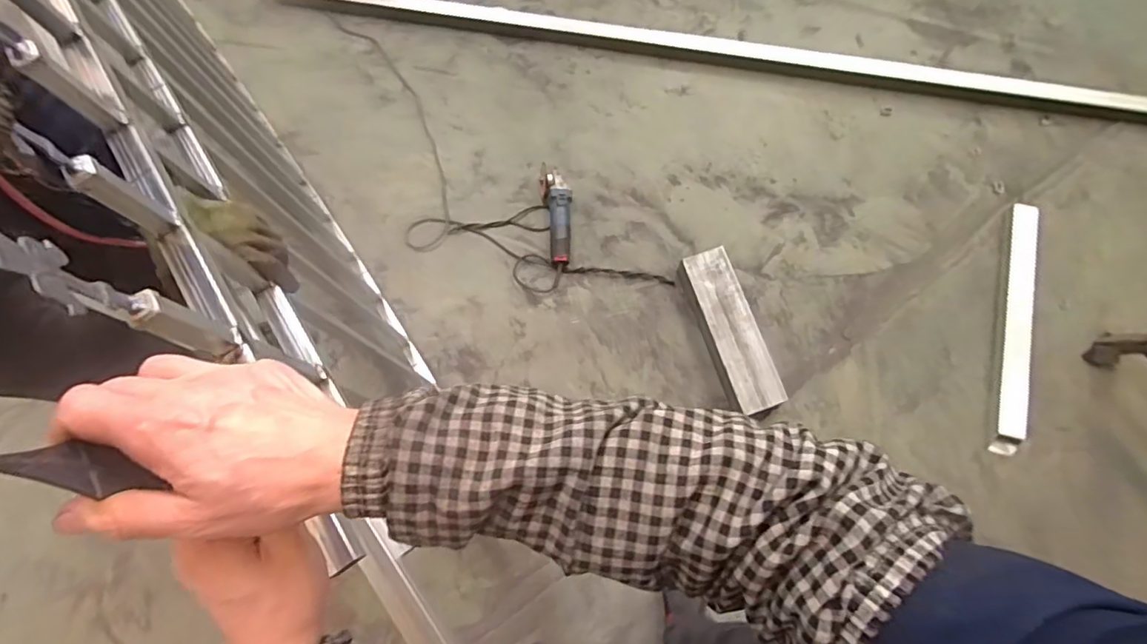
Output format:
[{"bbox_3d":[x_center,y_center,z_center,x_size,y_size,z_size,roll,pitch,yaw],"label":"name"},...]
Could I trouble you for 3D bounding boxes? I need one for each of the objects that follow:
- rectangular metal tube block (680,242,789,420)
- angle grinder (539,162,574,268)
[{"bbox_3d":[0.398,0.025,1.397,0.131,0.080,0.429,-16,73,-4],"label":"rectangular metal tube block"},{"bbox_3d":[-0.043,-0.300,1.511,0.087,0.075,0.294,-6,72,-2],"label":"angle grinder"}]

